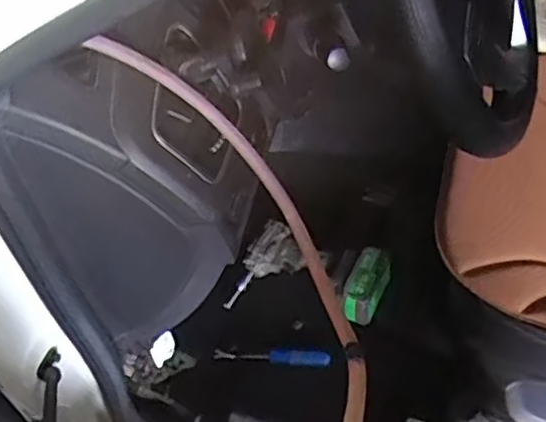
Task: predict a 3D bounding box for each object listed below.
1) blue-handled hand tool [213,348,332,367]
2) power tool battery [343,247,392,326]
[{"bbox_3d":[-0.001,0.242,1.120,0.195,0.034,0.026,6,55,7],"label":"blue-handled hand tool"},{"bbox_3d":[0.161,0.125,1.135,0.064,0.073,0.119,22,58,17],"label":"power tool battery"}]

